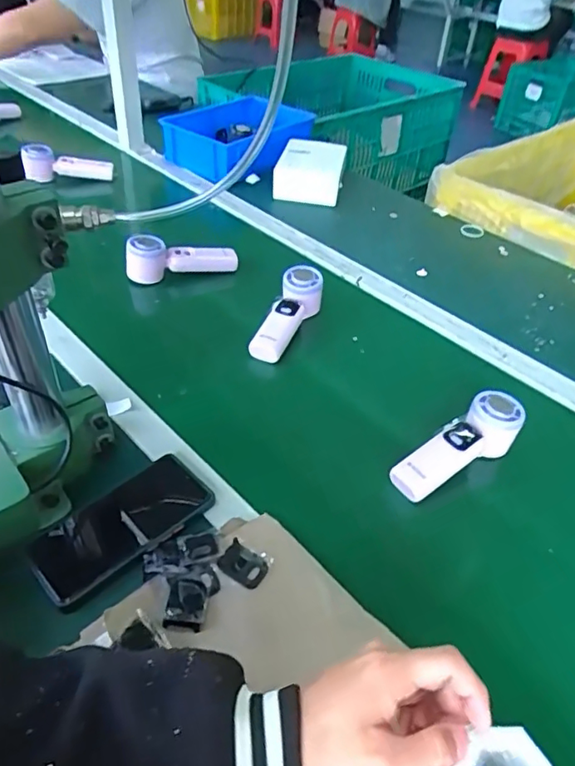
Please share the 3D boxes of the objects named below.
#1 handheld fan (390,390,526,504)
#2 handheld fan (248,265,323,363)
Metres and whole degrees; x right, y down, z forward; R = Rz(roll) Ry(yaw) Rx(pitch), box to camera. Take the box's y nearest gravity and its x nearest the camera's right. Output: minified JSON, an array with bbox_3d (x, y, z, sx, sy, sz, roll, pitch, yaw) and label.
[{"bbox_3d":[0.183,0.070,0.597,0.167,0.034,0.052,-31,52,-18],"label":"handheld fan"},{"bbox_3d":[-0.002,-0.090,0.755,0.050,0.046,0.156,21,61,17],"label":"handheld fan"}]

